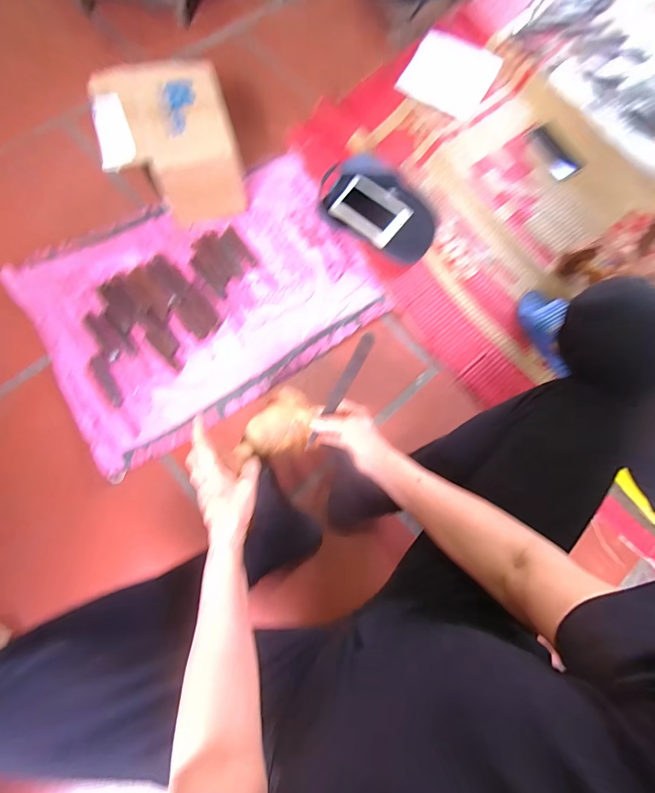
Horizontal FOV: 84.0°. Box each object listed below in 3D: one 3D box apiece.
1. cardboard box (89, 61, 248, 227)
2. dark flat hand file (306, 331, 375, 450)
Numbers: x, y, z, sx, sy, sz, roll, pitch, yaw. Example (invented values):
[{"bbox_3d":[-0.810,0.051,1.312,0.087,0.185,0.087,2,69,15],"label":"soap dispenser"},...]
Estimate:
[{"bbox_3d":[-0.309,-0.510,0.747,0.226,0.174,0.223,-14,77,-7],"label":"cardboard box"},{"bbox_3d":[0.018,-0.008,0.552,0.020,0.012,0.196,29,90,5],"label":"dark flat hand file"}]

